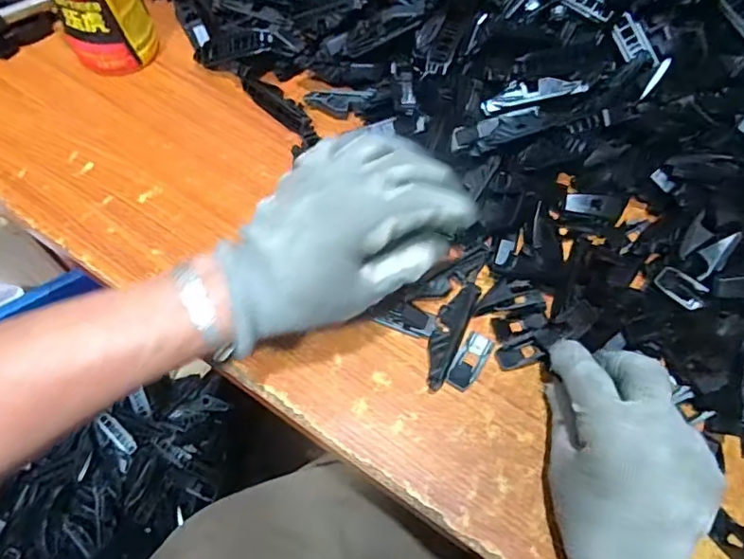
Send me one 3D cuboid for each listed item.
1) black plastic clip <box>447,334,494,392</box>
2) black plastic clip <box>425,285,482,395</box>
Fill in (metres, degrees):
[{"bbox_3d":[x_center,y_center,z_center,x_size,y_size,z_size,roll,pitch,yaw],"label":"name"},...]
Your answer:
[{"bbox_3d":[0.066,0.055,0.371,0.019,0.004,0.042,29,65,12],"label":"black plastic clip"},{"bbox_3d":[0.051,0.037,0.372,0.021,0.016,0.077,23,64,9],"label":"black plastic clip"}]

